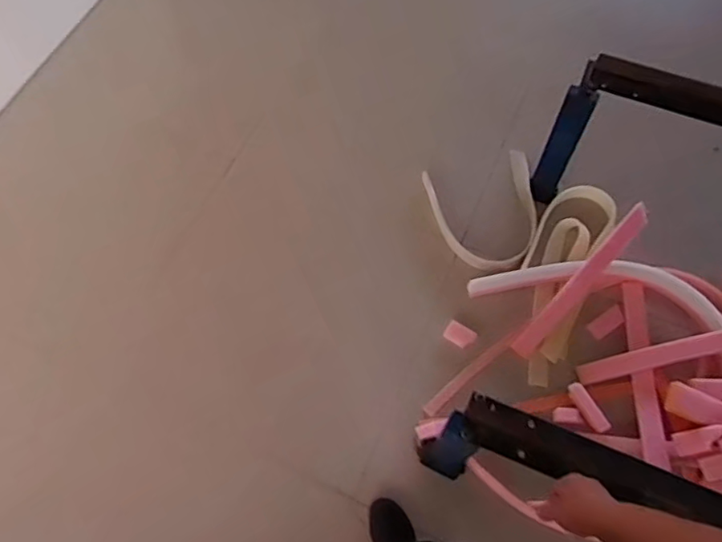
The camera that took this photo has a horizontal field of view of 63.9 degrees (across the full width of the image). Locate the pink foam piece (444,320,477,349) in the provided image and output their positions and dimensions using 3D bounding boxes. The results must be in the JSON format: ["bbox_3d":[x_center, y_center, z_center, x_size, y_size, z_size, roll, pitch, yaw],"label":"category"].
[{"bbox_3d":[0.280,0.178,1.625,0.081,0.017,0.061,32,67,15],"label":"pink foam piece"}]

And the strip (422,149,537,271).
[{"bbox_3d":[0.419,-0.186,1.840,0.361,0.074,0.410,-15,64,-7],"label":"strip"}]

